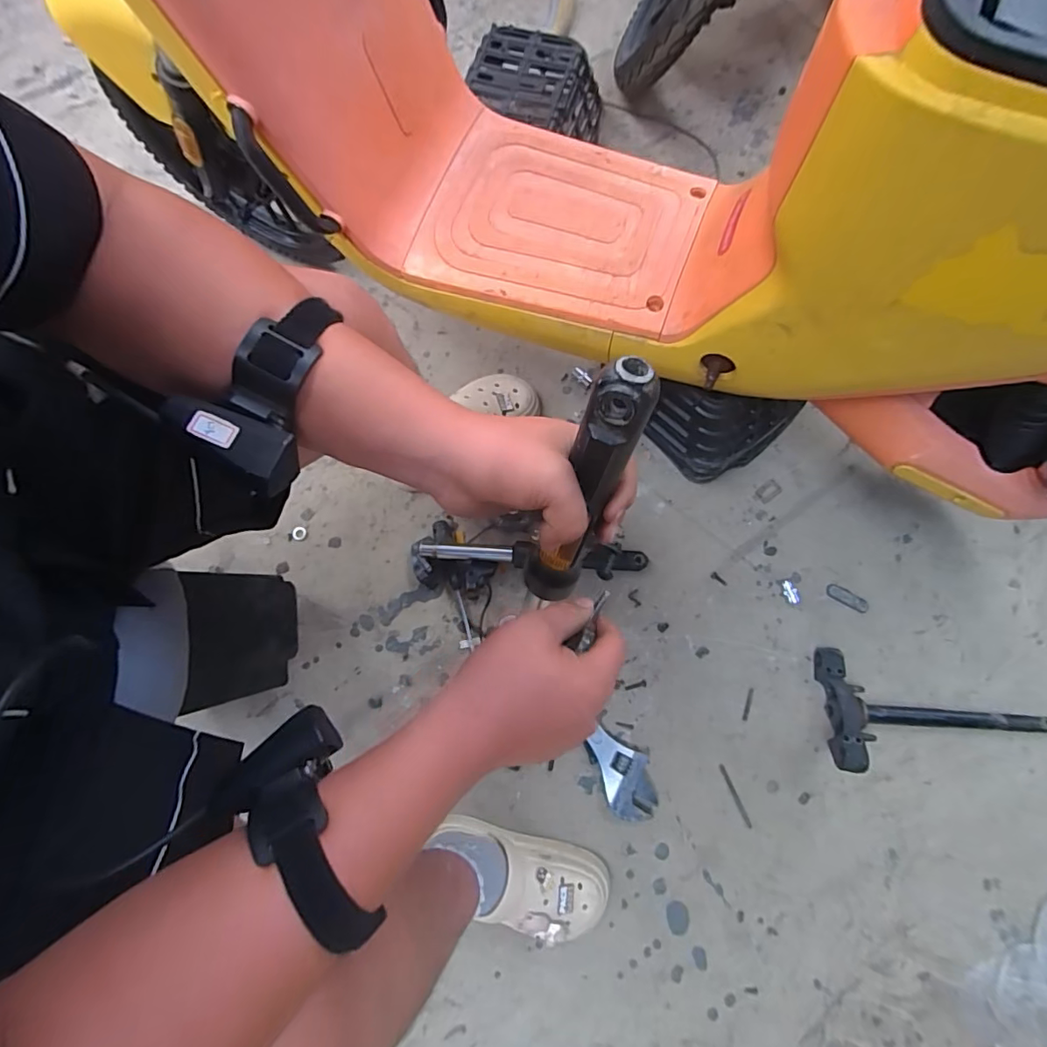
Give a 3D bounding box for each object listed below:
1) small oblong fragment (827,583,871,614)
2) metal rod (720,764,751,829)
[{"bbox_3d":[0.536,0.124,0.859,0.072,0.004,0.025,29,80,5],"label":"small oblong fragment"},{"bbox_3d":[0.323,0.415,0.790,0.008,0.004,0.095,-24,78,-4],"label":"metal rod"}]

